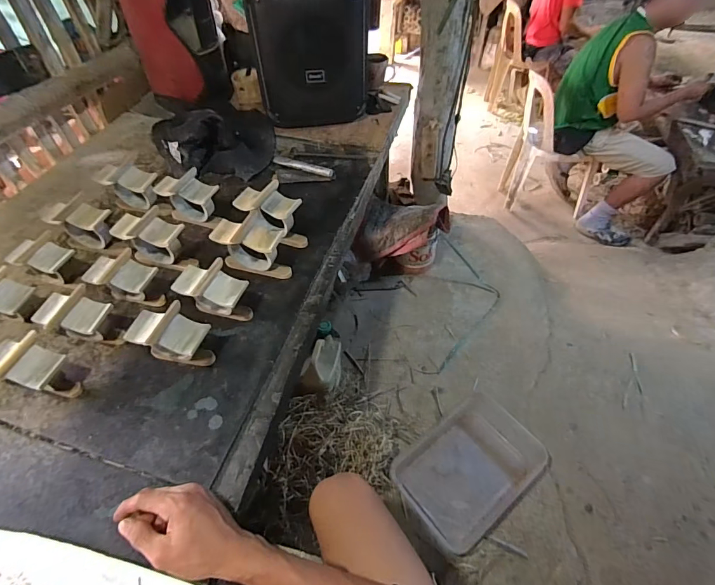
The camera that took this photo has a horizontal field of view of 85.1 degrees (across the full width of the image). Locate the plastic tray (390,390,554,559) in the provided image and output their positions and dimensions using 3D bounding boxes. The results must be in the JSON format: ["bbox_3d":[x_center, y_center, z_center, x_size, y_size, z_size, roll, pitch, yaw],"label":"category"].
[{"bbox_3d":[0.292,0.459,1.025,0.347,0.088,0.263,-29,57,-25],"label":"plastic tray"}]

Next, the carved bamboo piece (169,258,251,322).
[{"bbox_3d":[-0.232,-0.001,0.627,0.116,0.085,0.066,12,50,7],"label":"carved bamboo piece"}]

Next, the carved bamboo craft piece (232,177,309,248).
[{"bbox_3d":[-0.164,-0.147,0.745,0.136,0.092,0.076,34,56,23],"label":"carved bamboo craft piece"}]

